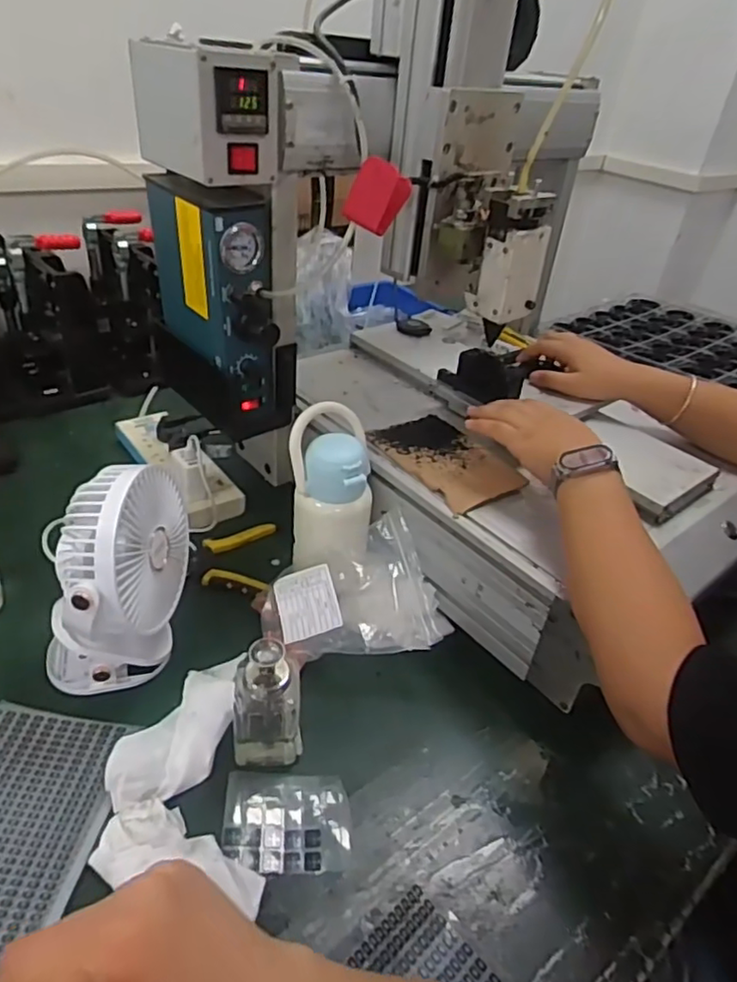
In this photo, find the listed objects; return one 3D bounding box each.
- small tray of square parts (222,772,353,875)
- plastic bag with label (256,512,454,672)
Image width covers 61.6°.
[{"bbox_3d":[-0.064,0.263,0.492,0.098,0.011,0.078,1,37,-8],"label":"small tray of square parts"},{"bbox_3d":[-0.009,0.102,0.635,0.194,0.092,0.135,3,36,-5],"label":"plastic bag with label"}]

